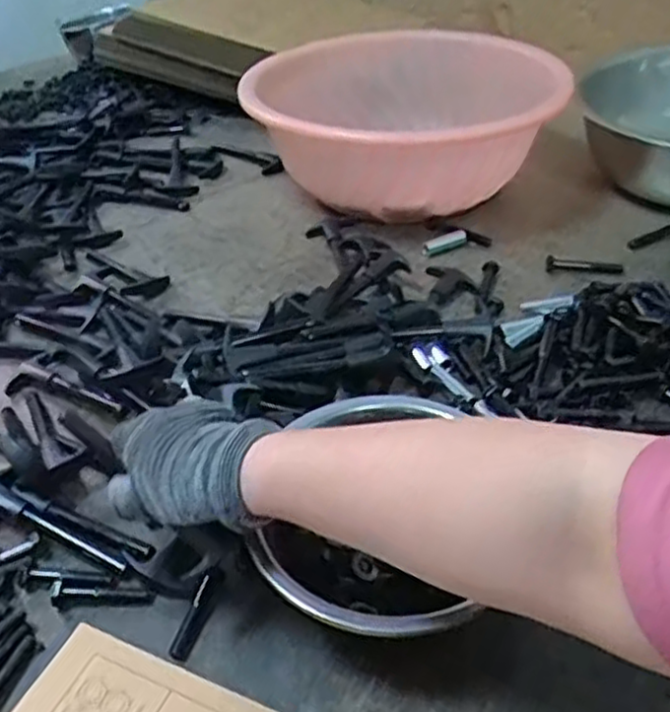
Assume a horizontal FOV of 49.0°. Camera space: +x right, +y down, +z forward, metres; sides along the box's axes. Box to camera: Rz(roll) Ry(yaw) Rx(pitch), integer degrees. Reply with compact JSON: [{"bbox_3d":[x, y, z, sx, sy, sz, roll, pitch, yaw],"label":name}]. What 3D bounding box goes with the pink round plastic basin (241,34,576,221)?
[{"bbox_3d":[0.083,-0.276,0.875,0.376,0.152,0.313,-11,39,-8],"label":"pink round plastic basin"}]

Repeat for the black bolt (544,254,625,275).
[{"bbox_3d":[0.255,-0.091,0.755,0.076,0.012,0.022,6,39,10],"label":"black bolt"}]

